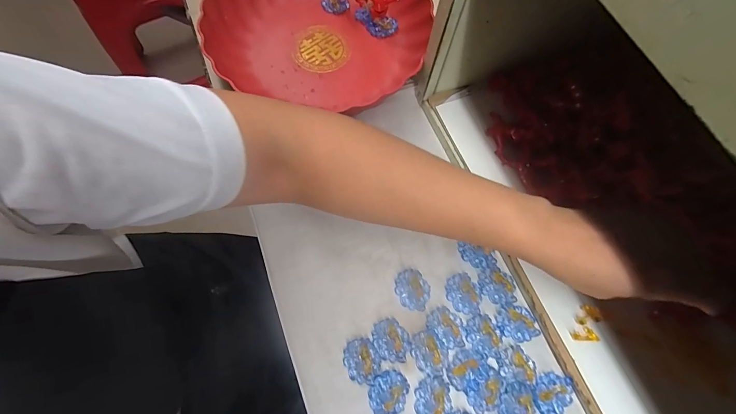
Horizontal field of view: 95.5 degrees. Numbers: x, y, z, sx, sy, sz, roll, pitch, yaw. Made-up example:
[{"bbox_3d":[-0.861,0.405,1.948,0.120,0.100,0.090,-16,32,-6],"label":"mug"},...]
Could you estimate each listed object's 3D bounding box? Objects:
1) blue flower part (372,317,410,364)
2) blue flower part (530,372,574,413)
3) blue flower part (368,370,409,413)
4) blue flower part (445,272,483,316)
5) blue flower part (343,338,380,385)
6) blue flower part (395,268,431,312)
[{"bbox_3d":[0.021,0.118,0.295,0.030,0.010,0.037,-26,74,-11],"label":"blue flower part"},{"bbox_3d":[0.157,0.160,0.284,0.038,0.009,0.031,-9,71,-6],"label":"blue flower part"},{"bbox_3d":[0.018,0.157,0.281,0.035,0.010,0.031,-27,74,-11],"label":"blue flower part"},{"bbox_3d":[0.091,0.082,0.314,0.030,0.006,0.038,-15,72,-7],"label":"blue flower part"},{"bbox_3d":[-0.005,0.134,0.291,0.030,0.006,0.036,-24,73,-10],"label":"blue flower part"},{"bbox_3d":[0.042,0.078,0.313,0.030,0.006,0.038,-25,73,-11],"label":"blue flower part"}]

